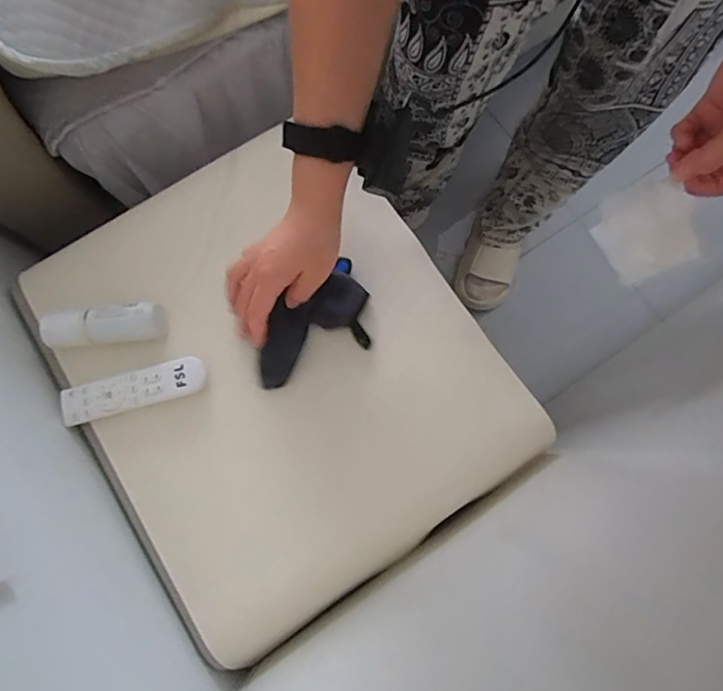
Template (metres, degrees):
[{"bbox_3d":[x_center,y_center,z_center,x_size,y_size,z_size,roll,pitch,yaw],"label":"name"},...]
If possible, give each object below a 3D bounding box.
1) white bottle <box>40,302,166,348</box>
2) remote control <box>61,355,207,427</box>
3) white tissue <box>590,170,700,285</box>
[{"bbox_3d":[-0.265,-0.020,0.509,0.115,0.030,0.035,-8,78,-1],"label":"white bottle"},{"bbox_3d":[-0.236,0.047,0.511,0.150,0.023,0.039,-15,78,-3],"label":"remote control"},{"bbox_3d":[0.236,-0.096,0.409,0.071,0.018,0.076,-28,68,9],"label":"white tissue"}]

